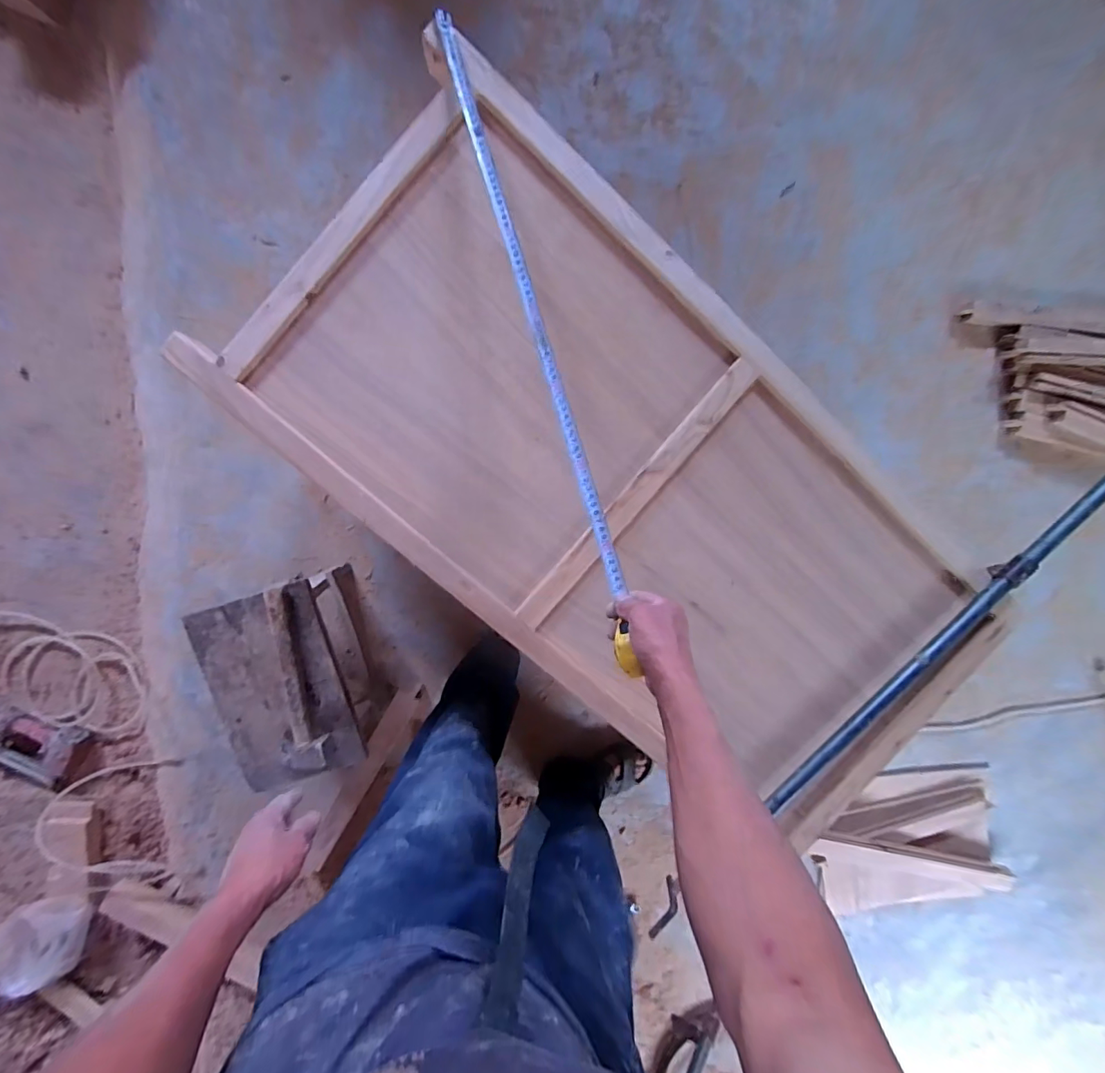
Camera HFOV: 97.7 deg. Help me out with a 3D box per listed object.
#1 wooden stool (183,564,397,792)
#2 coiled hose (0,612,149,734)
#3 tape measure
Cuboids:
[{"bbox_3d":[-0.509,0.272,1.007,0.230,0.299,0.371,-14,97,-3],"label":"wooden stool"},{"bbox_3d":[-1.292,0.334,1.209,0.566,0.027,0.262,13,95,-6],"label":"coiled hose"},{"bbox_3d":[-0.022,-0.244,0.566,0.029,0.047,0.813,-16,85,2],"label":"tape measure"}]

